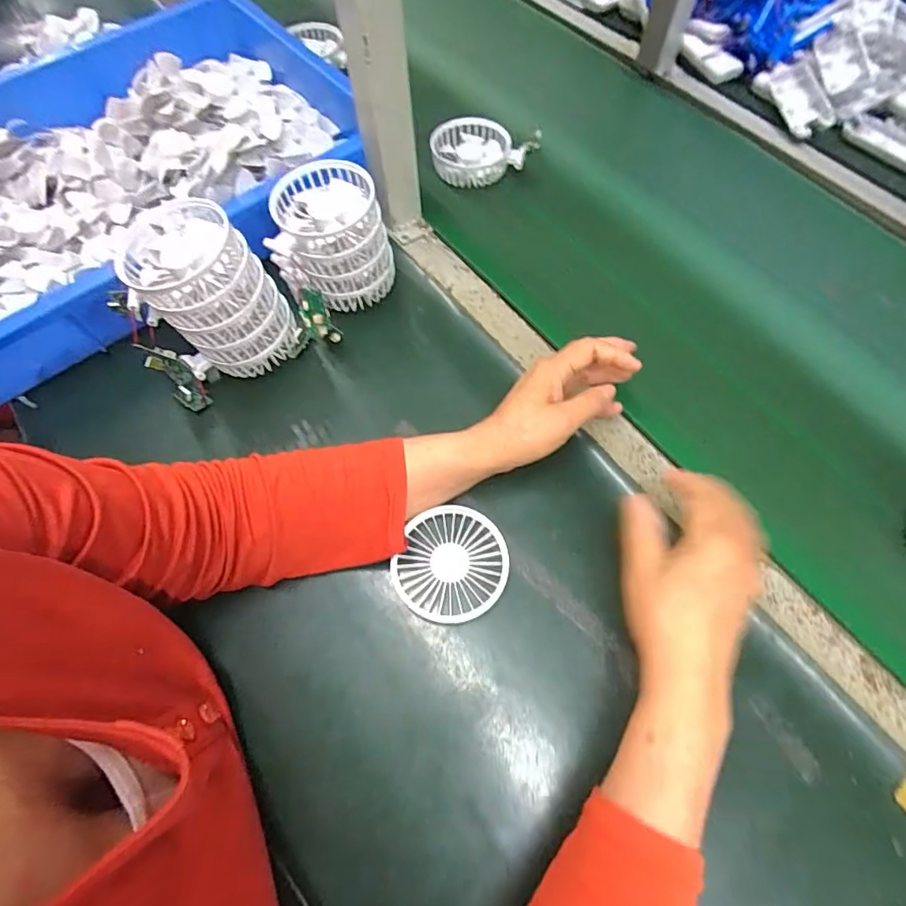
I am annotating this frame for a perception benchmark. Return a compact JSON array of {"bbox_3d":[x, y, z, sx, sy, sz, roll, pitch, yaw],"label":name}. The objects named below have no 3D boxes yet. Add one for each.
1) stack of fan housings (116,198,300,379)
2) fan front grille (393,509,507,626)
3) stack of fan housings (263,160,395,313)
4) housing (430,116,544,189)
[{"bbox_3d":[-0.213,-0.133,0.449,0.111,0.133,0.098,-34,67,-14],"label":"stack of fan housings"},{"bbox_3d":[0.000,0.087,0.398,0.083,0.011,0.088,-1,63,2],"label":"fan front grille"},{"bbox_3d":[-0.116,-0.204,0.495,0.103,0.107,0.089,-11,64,-3],"label":"stack of fan housings"},{"bbox_3d":[0.040,-0.362,0.614,0.128,0.044,0.089,2,64,3],"label":"housing"}]

